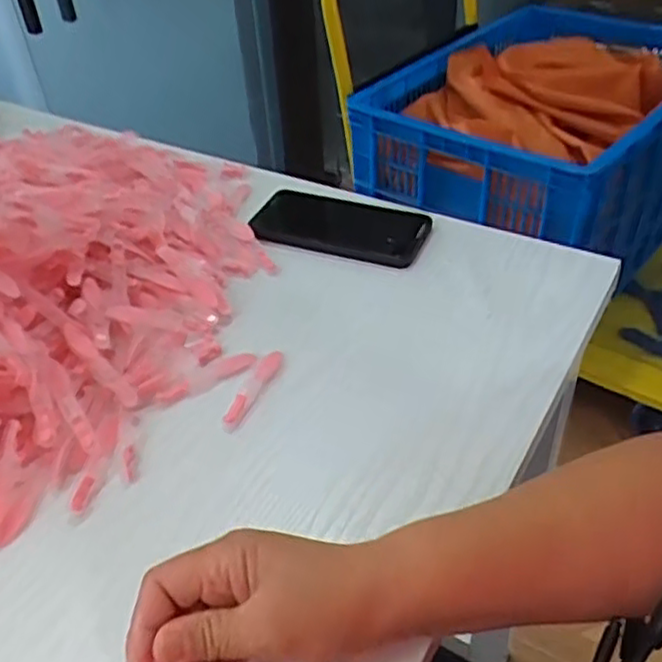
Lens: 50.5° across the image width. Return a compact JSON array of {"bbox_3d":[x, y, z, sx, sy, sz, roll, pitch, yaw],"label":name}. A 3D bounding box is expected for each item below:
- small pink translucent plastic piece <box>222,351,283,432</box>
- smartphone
[{"bbox_3d":[-0.055,0.041,0.500,0.015,0.009,0.079,15,42,18],"label":"small pink translucent plastic piece"},{"bbox_3d":[0.004,-0.097,0.644,0.167,0.015,0.085,12,44,22],"label":"smartphone"}]

